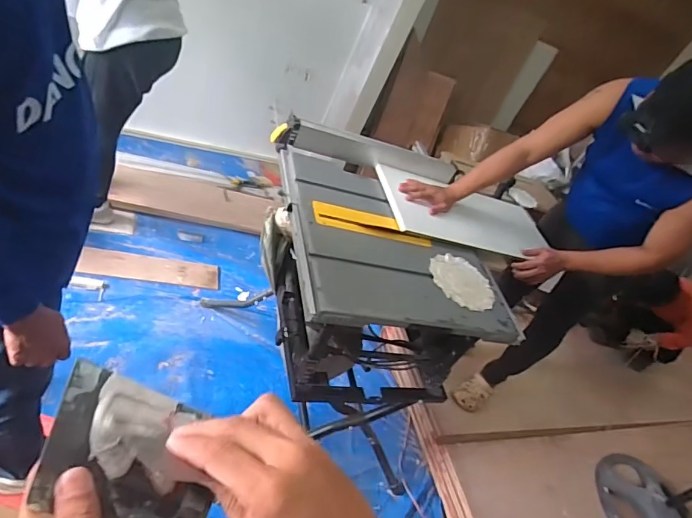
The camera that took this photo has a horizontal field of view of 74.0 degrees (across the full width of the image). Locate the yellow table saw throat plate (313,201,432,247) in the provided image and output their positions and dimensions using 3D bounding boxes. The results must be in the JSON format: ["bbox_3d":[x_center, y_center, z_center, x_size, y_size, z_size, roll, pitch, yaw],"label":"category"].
[{"bbox_3d":[0.072,-0.092,1.224,0.327,0.014,0.102,13,43,-19],"label":"yellow table saw throat plate"}]

